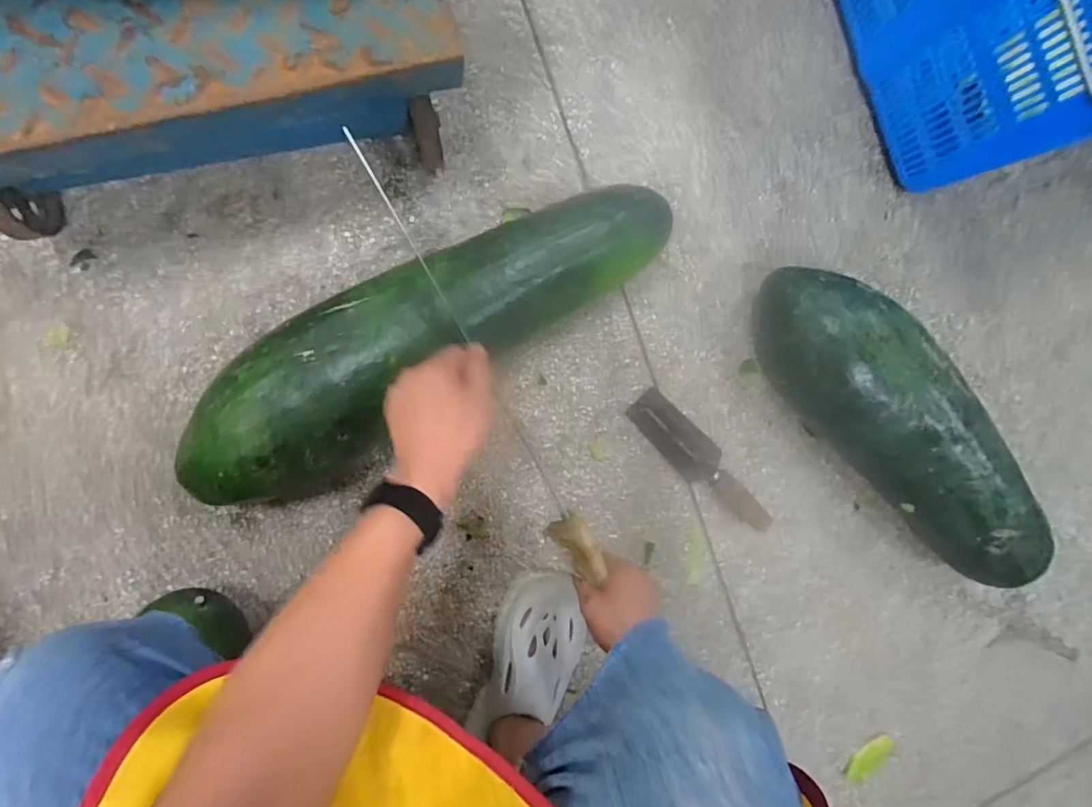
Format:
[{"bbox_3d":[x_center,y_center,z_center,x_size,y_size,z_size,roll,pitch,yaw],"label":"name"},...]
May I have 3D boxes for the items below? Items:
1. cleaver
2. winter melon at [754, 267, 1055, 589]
[{"bbox_3d":[0.216,0.086,0.683,0.057,0.021,0.256,-45,99,-5],"label":"cleaver"},{"bbox_3d":[0.443,0.034,0.651,0.142,0.142,0.498,-44,99,-6],"label":"winter melon"}]

